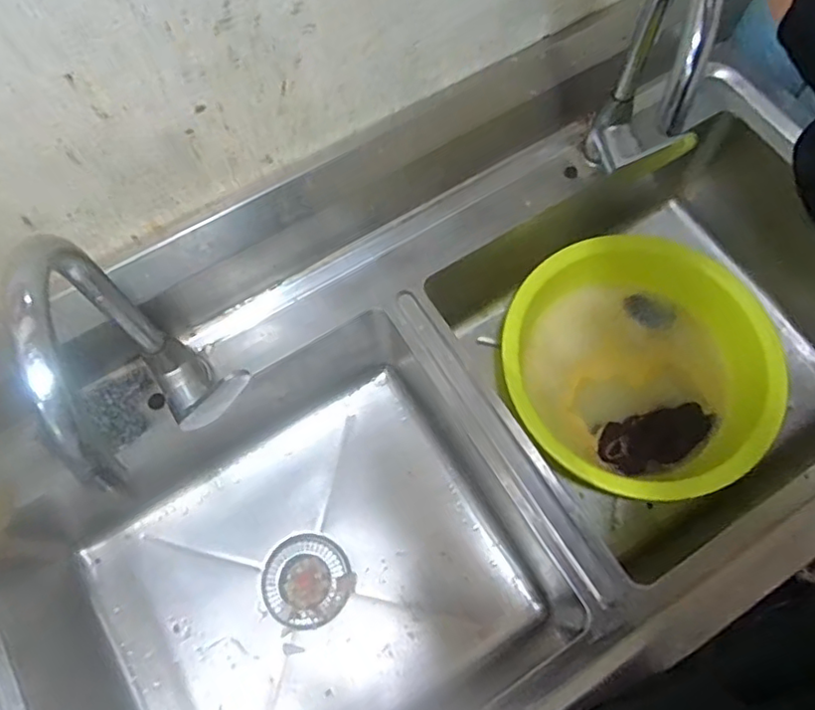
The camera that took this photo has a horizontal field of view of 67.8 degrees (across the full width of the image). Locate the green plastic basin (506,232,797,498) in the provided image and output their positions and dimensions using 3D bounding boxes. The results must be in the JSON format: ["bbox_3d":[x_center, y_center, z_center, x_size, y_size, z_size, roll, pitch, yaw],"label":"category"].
[{"bbox_3d":[0.322,0.024,0.862,0.334,0.160,0.338,0,69,1],"label":"green plastic basin"}]

